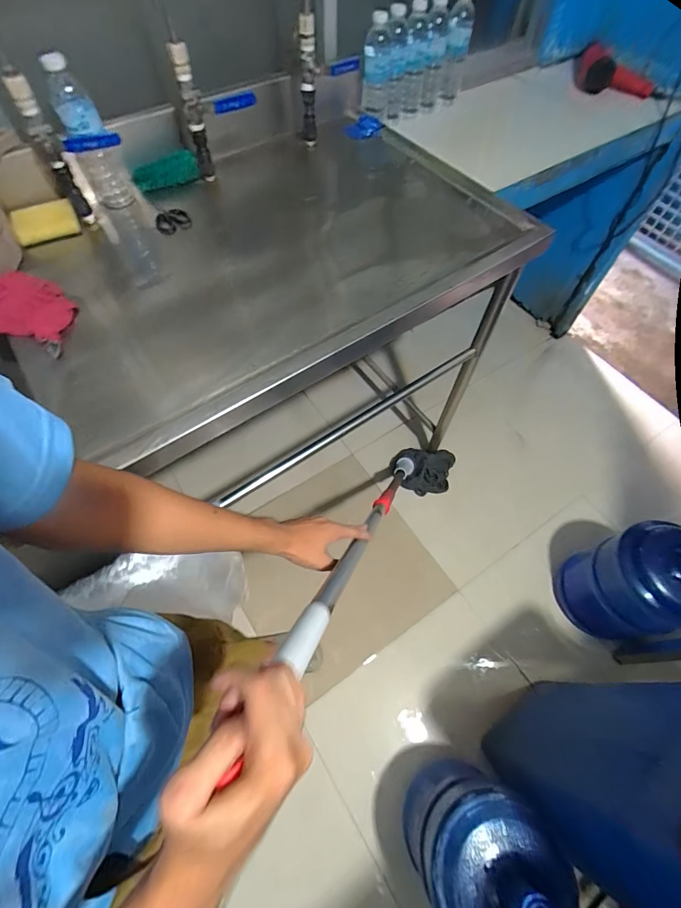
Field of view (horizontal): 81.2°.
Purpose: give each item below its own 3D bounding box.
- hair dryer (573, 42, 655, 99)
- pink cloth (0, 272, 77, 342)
[{"bbox_3d":[0.725,-1.009,1.078,0.232,0.089,0.112,6,59,-19],"label":"hair dryer"},{"bbox_3d":[-0.491,-0.225,0.612,0.171,0.041,0.099,14,62,7],"label":"pink cloth"}]

